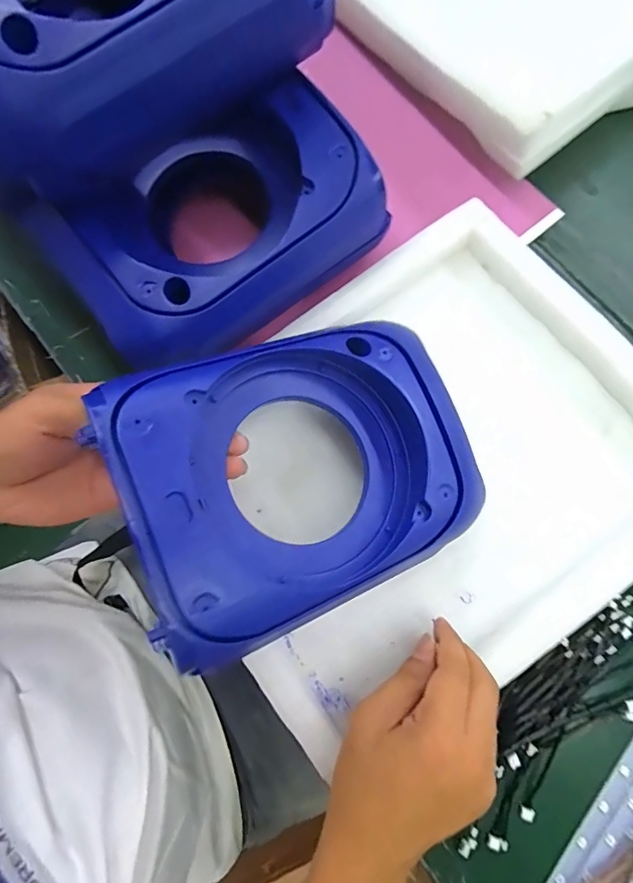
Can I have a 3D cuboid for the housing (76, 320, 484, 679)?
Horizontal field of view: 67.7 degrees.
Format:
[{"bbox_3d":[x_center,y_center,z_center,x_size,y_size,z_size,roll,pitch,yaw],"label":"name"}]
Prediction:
[{"bbox_3d":[-0.001,0.017,0.286,0.218,0.037,0.164,-19,87,-23],"label":"housing"}]

